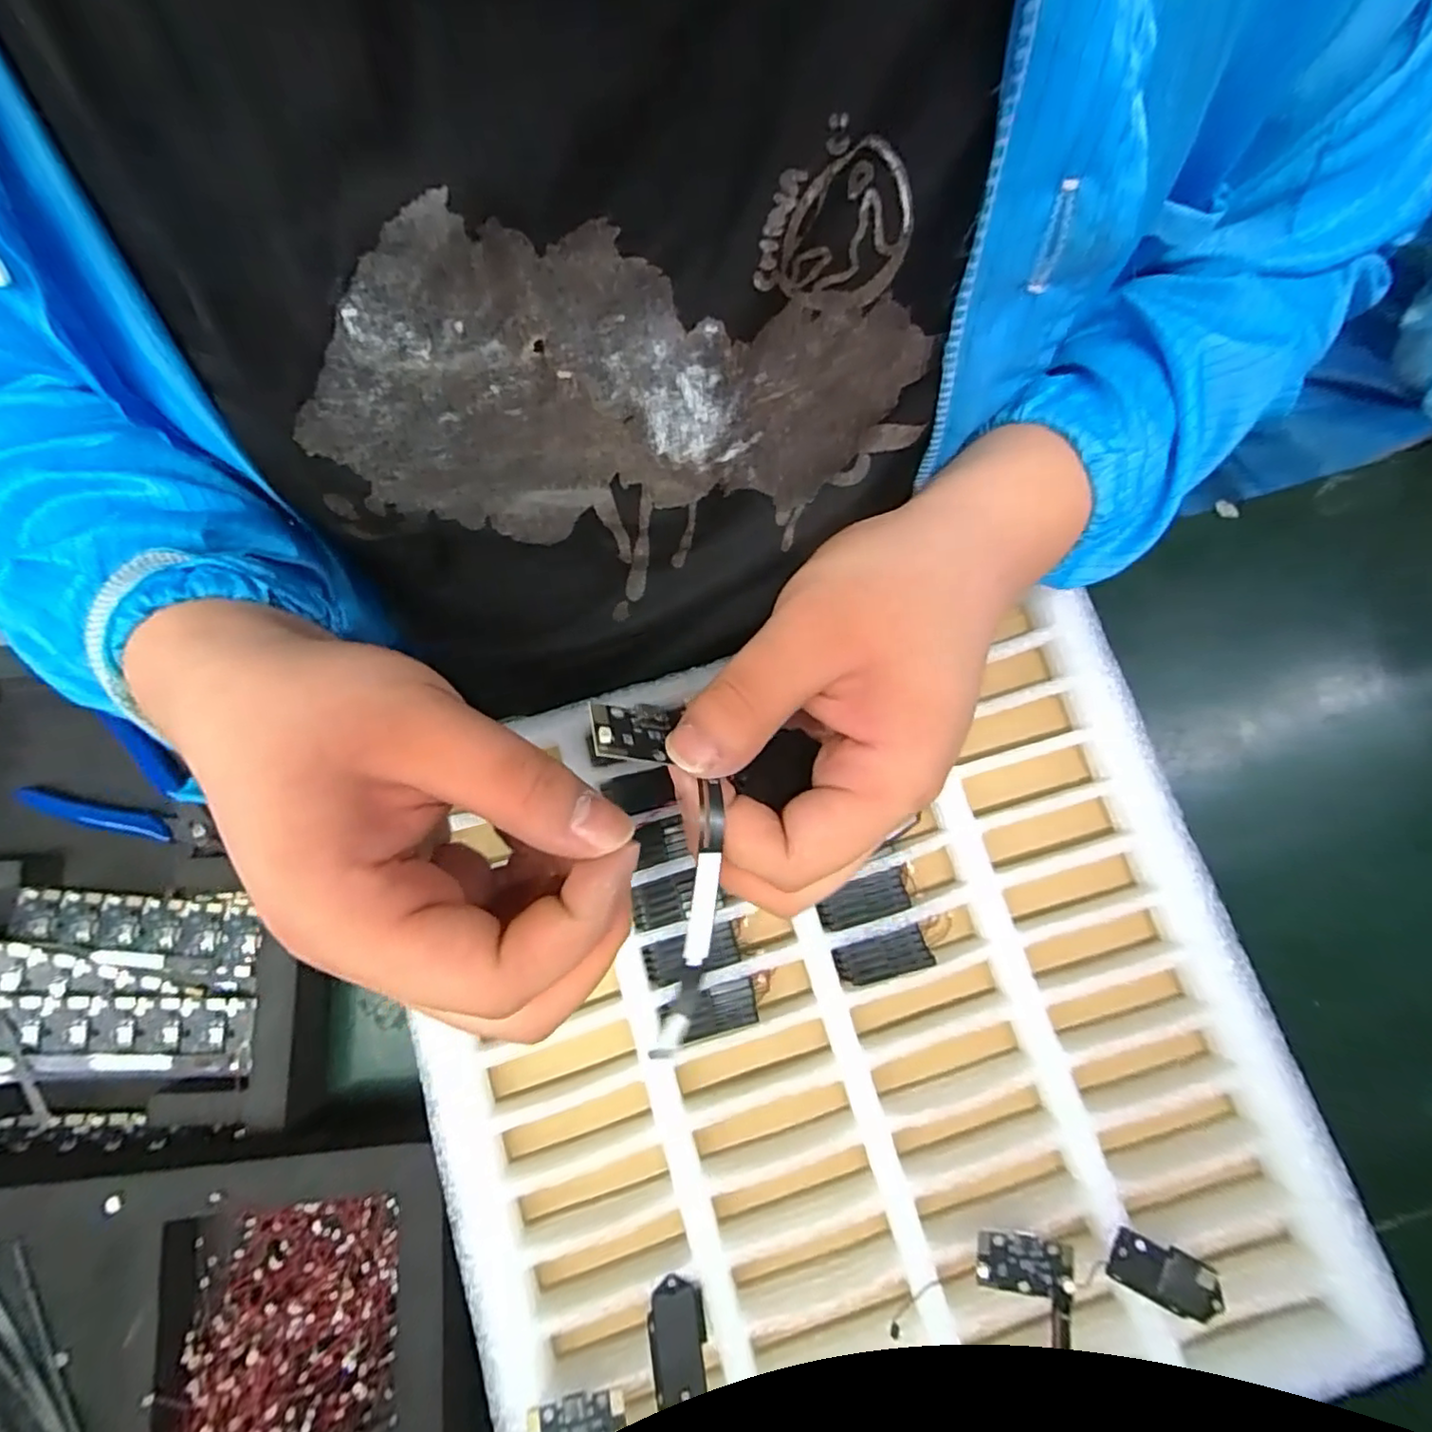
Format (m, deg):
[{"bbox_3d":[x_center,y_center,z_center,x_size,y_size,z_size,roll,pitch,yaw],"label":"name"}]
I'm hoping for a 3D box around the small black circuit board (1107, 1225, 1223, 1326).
[{"bbox_3d":[0.174,0.217,0.248,0.040,0.007,0.021,20,80,3],"label":"small black circuit board"}]

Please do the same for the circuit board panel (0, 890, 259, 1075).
[{"bbox_3d":[-0.308,0.137,0.330,0.134,0.014,0.083,1,80,0],"label":"circuit board panel"}]

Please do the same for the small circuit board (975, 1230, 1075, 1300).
[{"bbox_3d":[0.120,0.213,0.248,0.036,0.006,0.022,6,80,1],"label":"small circuit board"}]

